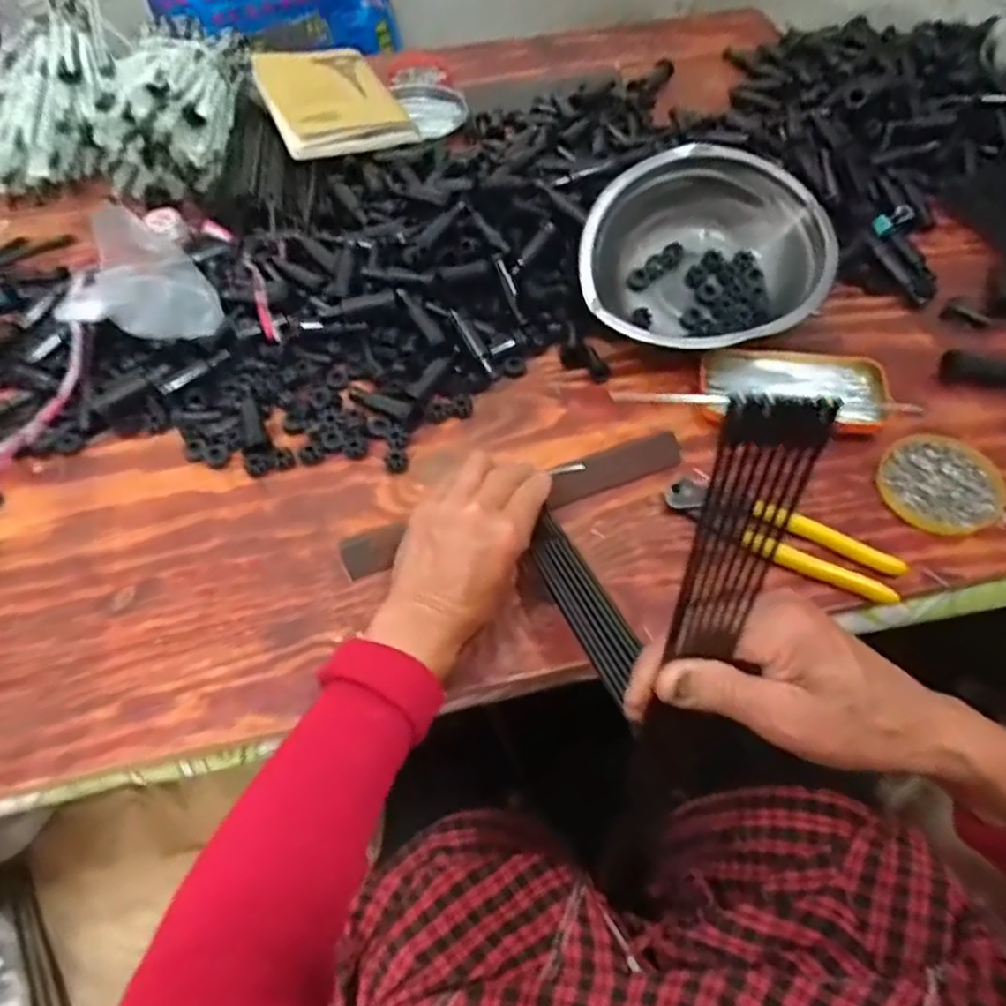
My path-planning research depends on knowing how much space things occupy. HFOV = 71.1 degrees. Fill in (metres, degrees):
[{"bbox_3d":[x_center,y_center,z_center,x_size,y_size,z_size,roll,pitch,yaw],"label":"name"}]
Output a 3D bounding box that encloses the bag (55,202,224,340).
[{"bbox_3d":[-0.312,-0.187,0.595,0.116,0.084,0.086,-13,53,-6],"label":"bag"}]

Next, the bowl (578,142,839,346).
[{"bbox_3d":[0.173,-0.210,0.608,0.212,0.066,0.184,-1,75,2],"label":"bowl"}]

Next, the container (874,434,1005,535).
[{"bbox_3d":[0.317,-0.014,0.511,0.074,0.017,0.081,-2,52,2],"label":"container"}]

